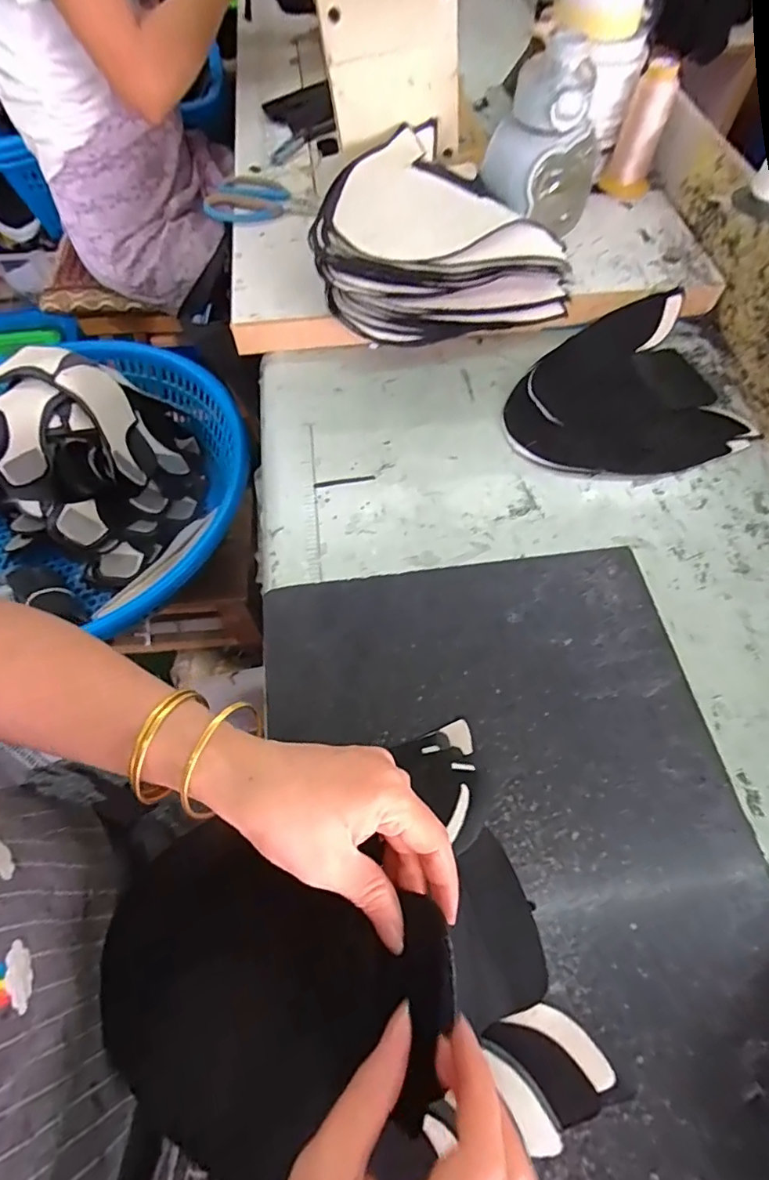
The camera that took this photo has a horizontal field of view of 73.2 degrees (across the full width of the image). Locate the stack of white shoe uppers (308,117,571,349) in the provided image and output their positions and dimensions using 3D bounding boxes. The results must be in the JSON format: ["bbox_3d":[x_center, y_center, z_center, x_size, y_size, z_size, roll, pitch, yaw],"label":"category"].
[{"bbox_3d":[0.045,-0.370,0.534,0.244,0.085,0.239,-12,63,-6],"label":"stack of white shoe uppers"}]

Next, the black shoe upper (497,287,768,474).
[{"bbox_3d":[0.235,-0.203,0.532,0.241,0.033,0.203,-16,63,-8],"label":"black shoe upper"}]

